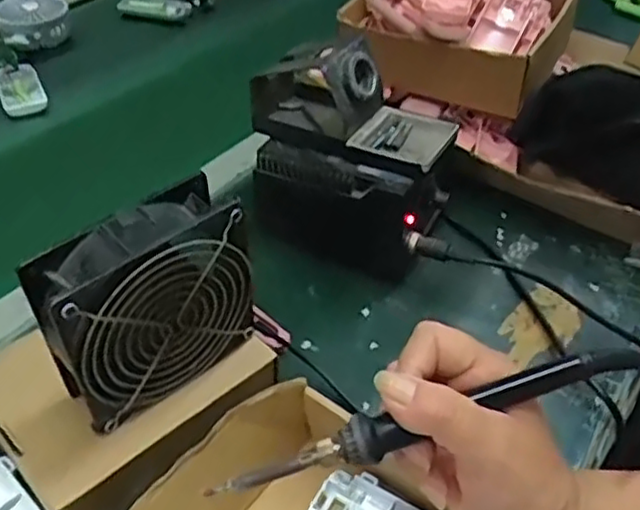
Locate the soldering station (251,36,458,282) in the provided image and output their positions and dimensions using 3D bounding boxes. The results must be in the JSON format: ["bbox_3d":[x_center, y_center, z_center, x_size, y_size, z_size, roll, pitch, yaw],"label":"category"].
[{"bbox_3d":[0.025,-0.091,0.596,0.169,0.154,0.132,15,45,13],"label":"soldering station"}]

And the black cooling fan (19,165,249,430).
[{"bbox_3d":[-0.103,0.028,0.414,0.121,0.112,0.046,-31,53,-31],"label":"black cooling fan"}]

